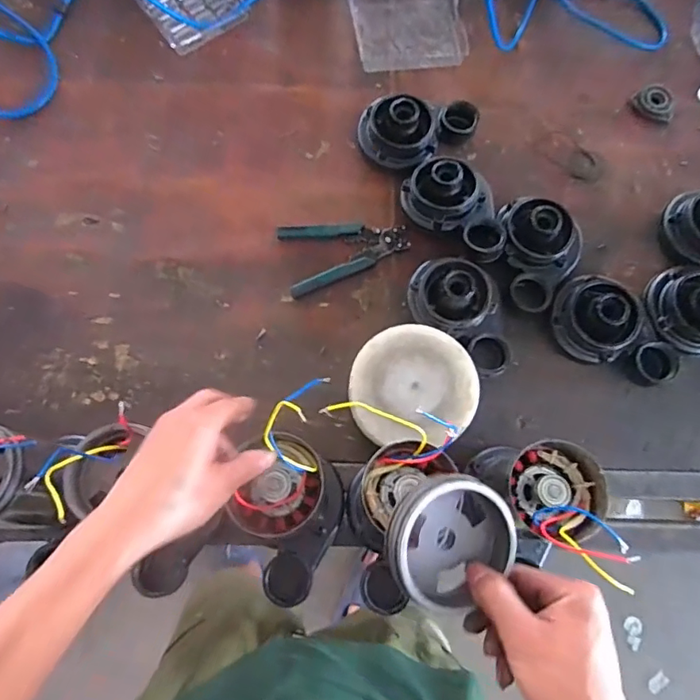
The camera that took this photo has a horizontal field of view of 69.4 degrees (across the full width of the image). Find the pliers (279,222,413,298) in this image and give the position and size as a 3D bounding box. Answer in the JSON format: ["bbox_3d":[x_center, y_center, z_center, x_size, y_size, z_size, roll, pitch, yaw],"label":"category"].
[{"bbox_3d":[-0.005,-0.139,0.696,0.170,0.021,0.093,-15,76,-4],"label":"pliers"}]

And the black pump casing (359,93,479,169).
[{"bbox_3d":[0.099,-0.310,0.716,0.172,0.073,0.102,-3,75,-1],"label":"black pump casing"}]

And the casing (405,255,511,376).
[{"bbox_3d":[0.148,-0.050,0.650,0.162,0.063,0.091,38,78,9],"label":"casing"}]

